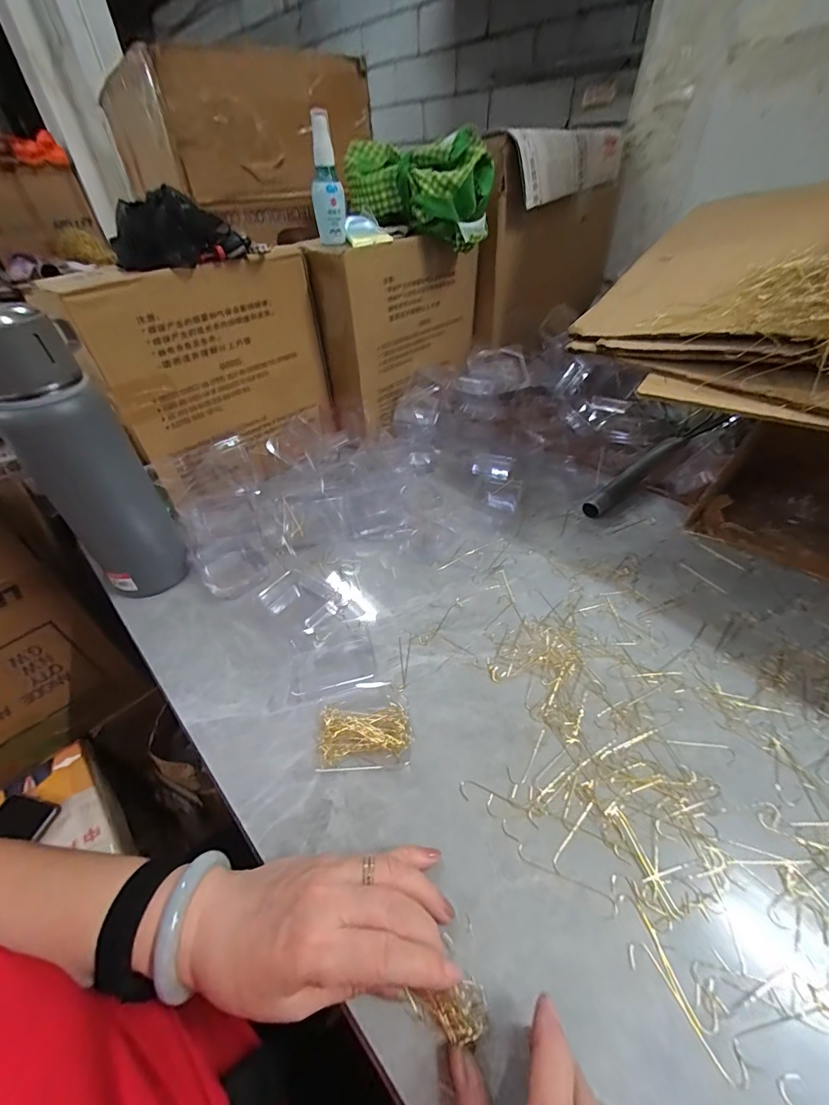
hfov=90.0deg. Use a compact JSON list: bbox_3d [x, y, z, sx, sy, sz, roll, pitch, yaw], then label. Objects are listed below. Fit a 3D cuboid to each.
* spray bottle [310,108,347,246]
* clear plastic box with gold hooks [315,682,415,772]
[{"bbox_3d":[-0.106,-0.446,0.499,0.037,0.118,0.038,-9,44,-8],"label":"spray bottle"},{"bbox_3d":[-0.043,0.140,0.341,0.075,0.018,0.075,-8,43,-6],"label":"clear plastic box with gold hooks"}]

